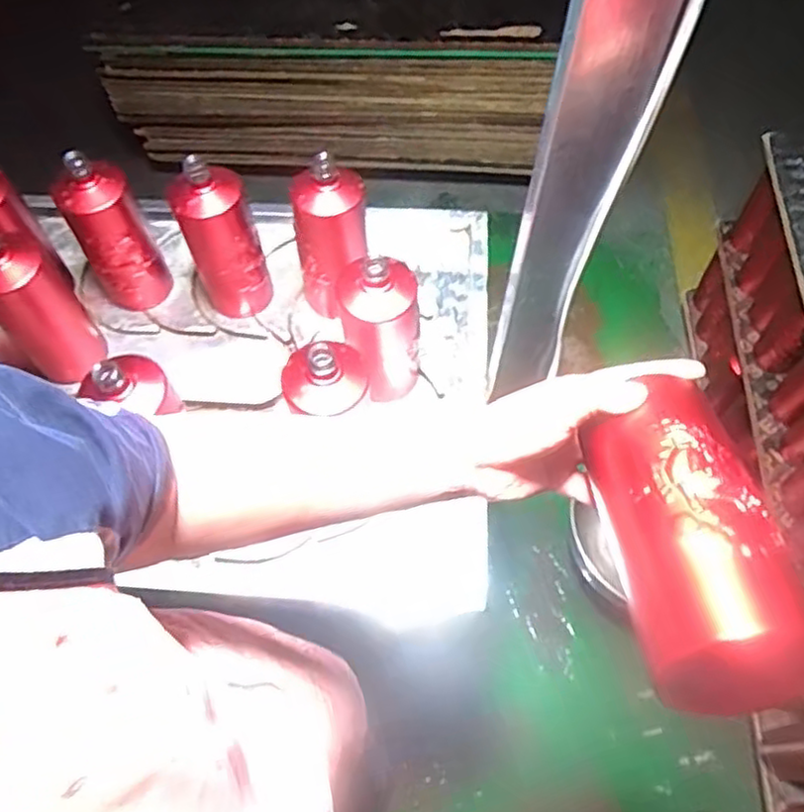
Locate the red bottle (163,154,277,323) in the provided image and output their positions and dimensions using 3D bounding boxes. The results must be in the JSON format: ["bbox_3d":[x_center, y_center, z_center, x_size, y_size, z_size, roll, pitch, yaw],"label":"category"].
[{"bbox_3d":[-0.212,-0.197,0.838,0.087,0.198,0.073,-9,62,-4],"label":"red bottle"}]

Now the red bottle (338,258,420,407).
[{"bbox_3d":[-0.022,-0.077,0.768,0.078,0.184,0.085,-10,62,-4],"label":"red bottle"}]

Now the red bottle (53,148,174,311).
[{"bbox_3d":[-0.343,-0.204,0.839,0.075,0.199,0.070,-9,62,-4],"label":"red bottle"}]

